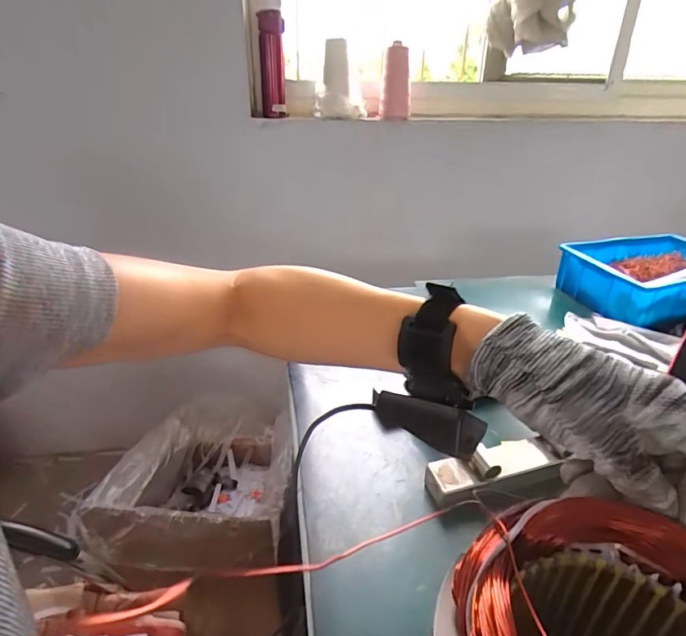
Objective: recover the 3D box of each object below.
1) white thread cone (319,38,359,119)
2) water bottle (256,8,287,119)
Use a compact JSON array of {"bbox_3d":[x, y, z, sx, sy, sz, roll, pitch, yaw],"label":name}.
[{"bbox_3d":[-0.009,-0.549,1.067,0.098,0.155,0.082,0,28,-1],"label":"white thread cone"},{"bbox_3d":[-0.156,-0.560,1.023,0.053,0.204,0.050,-4,28,-9],"label":"water bottle"}]

